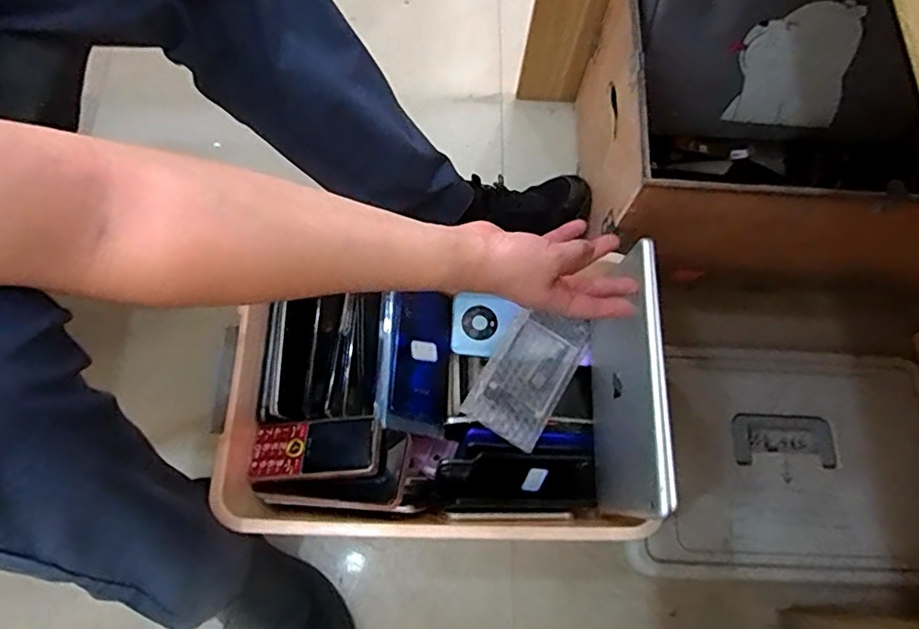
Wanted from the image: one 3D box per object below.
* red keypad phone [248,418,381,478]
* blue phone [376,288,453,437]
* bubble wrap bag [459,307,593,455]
[{"bbox_3d":[-0.142,0.131,0.558,0.125,0.010,0.051,-5,59,8],"label":"red keypad phone"},{"bbox_3d":[-0.045,0.048,0.621,0.083,0.009,0.160,17,62,-34],"label":"blue phone"},{"bbox_3d":[0.076,0.062,0.625,0.086,0.015,0.151,31,73,8],"label":"bubble wrap bag"}]

